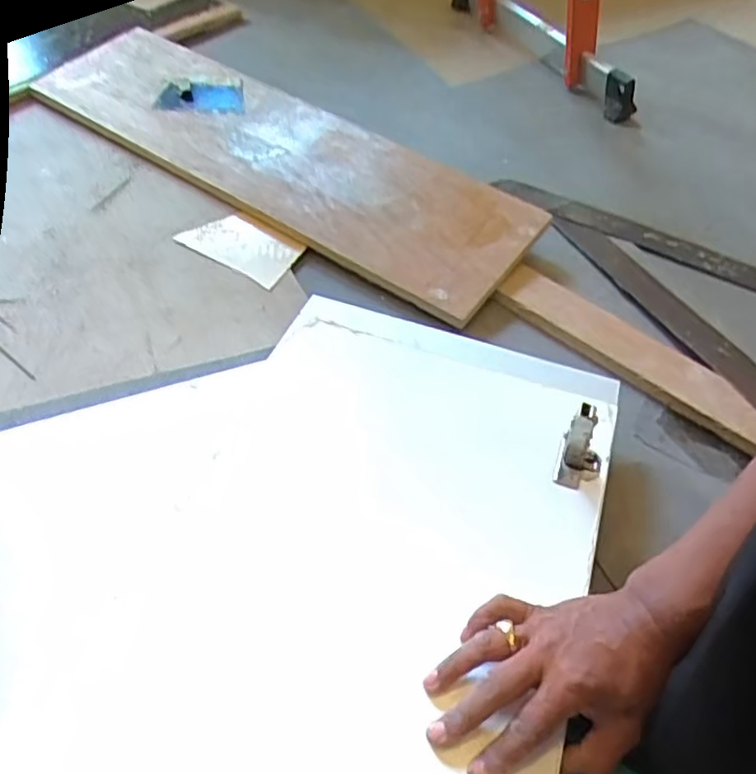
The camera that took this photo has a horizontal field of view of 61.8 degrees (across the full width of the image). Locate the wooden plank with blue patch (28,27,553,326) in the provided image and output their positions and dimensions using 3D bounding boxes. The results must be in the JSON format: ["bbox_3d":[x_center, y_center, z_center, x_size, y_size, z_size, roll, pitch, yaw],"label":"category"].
[{"bbox_3d":[-0.157,-0.346,0.926,0.795,0.020,0.225,31,61,17],"label":"wooden plank with blue patch"}]

